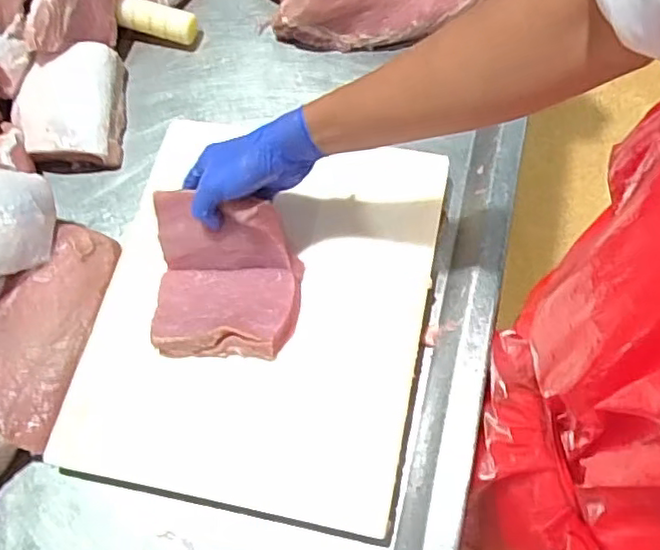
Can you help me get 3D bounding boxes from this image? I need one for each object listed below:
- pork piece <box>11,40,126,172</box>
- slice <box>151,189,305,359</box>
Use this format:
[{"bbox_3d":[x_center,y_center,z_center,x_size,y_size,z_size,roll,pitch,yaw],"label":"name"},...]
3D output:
[{"bbox_3d":[-0.293,-0.187,0.702,0.113,0.049,0.140,-5,68,0],"label":"pork piece"},{"bbox_3d":[-0.094,0.000,0.562,0.130,0.076,0.132,3,69,0],"label":"slice"}]

